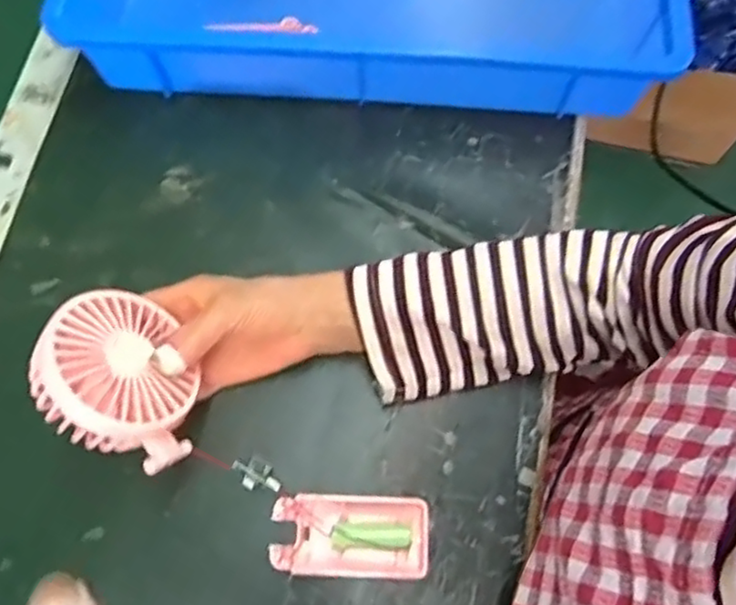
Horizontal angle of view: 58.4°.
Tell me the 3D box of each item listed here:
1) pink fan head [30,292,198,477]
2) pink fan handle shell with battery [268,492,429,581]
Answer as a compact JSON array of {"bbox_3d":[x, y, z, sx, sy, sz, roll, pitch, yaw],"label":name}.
[{"bbox_3d":[-0.143,0.040,0.377,0.086,0.040,0.090,29,43,-25],"label":"pink fan head"},{"bbox_3d":[-0.011,0.144,0.410,0.094,0.016,0.048,3,72,2],"label":"pink fan handle shell with battery"}]

